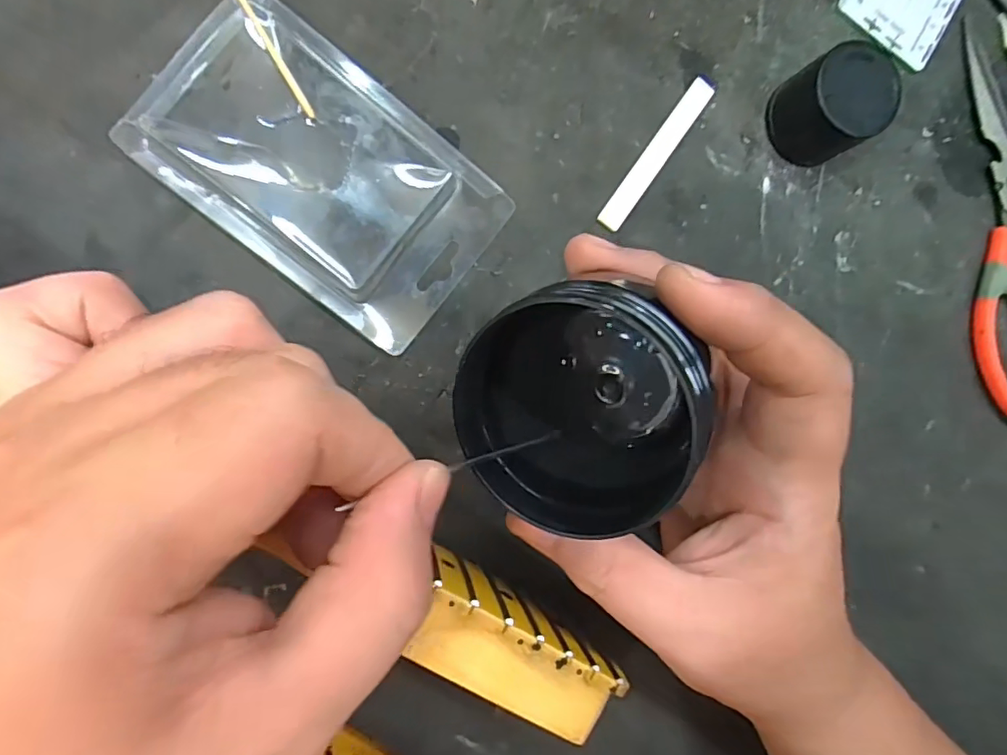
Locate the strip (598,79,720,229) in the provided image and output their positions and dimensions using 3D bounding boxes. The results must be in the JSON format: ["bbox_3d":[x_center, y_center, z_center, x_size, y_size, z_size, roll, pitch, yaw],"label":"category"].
[{"bbox_3d":[0.070,-0.101,0.250,0.011,0.004,0.082,36,85,-8],"label":"strip"}]

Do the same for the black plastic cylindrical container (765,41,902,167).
[{"bbox_3d":[0.146,-0.120,0.247,0.037,0.034,0.040,0,91,-10],"label":"black plastic cylindrical container"}]

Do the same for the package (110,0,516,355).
[{"bbox_3d":[-0.072,-0.081,0.220,0.136,0.018,0.085,38,85,-8],"label":"package"}]

